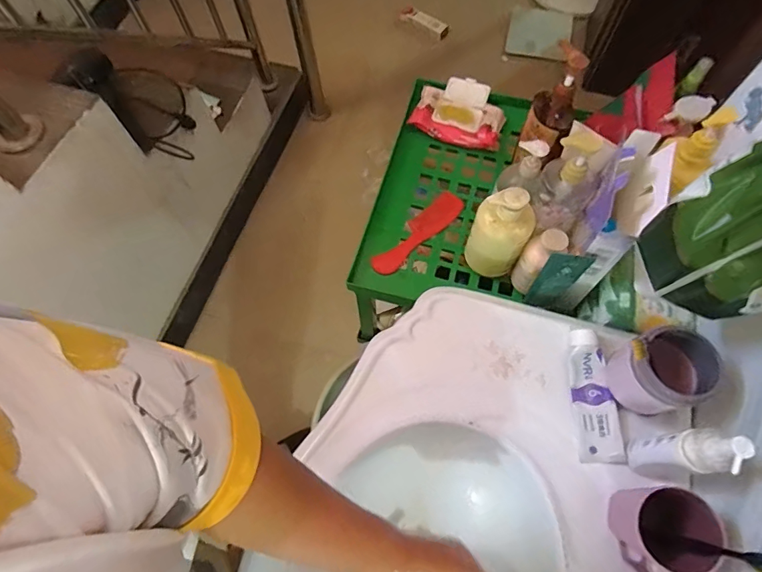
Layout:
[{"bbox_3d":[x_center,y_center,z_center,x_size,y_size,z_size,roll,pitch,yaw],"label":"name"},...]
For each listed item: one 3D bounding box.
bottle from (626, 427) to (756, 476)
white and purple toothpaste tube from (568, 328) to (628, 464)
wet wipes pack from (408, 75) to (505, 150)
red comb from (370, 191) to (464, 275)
[{"bbox_3d":[0.317,0.180,0.463,0.039,0.174,0.044,-5,66,0],"label":"bottle"},{"bbox_3d":[0.275,0.139,0.564,0.052,0.036,0.169,-2,66,1],"label":"white and purple toothpaste tube"},{"bbox_3d":[0.162,-0.353,0.876,0.178,0.031,0.147,21,68,11],"label":"wet wipes pack"},{"bbox_3d":[0.066,-0.096,0.784,0.210,0.010,0.056,-42,71,-15],"label":"red comb"}]

